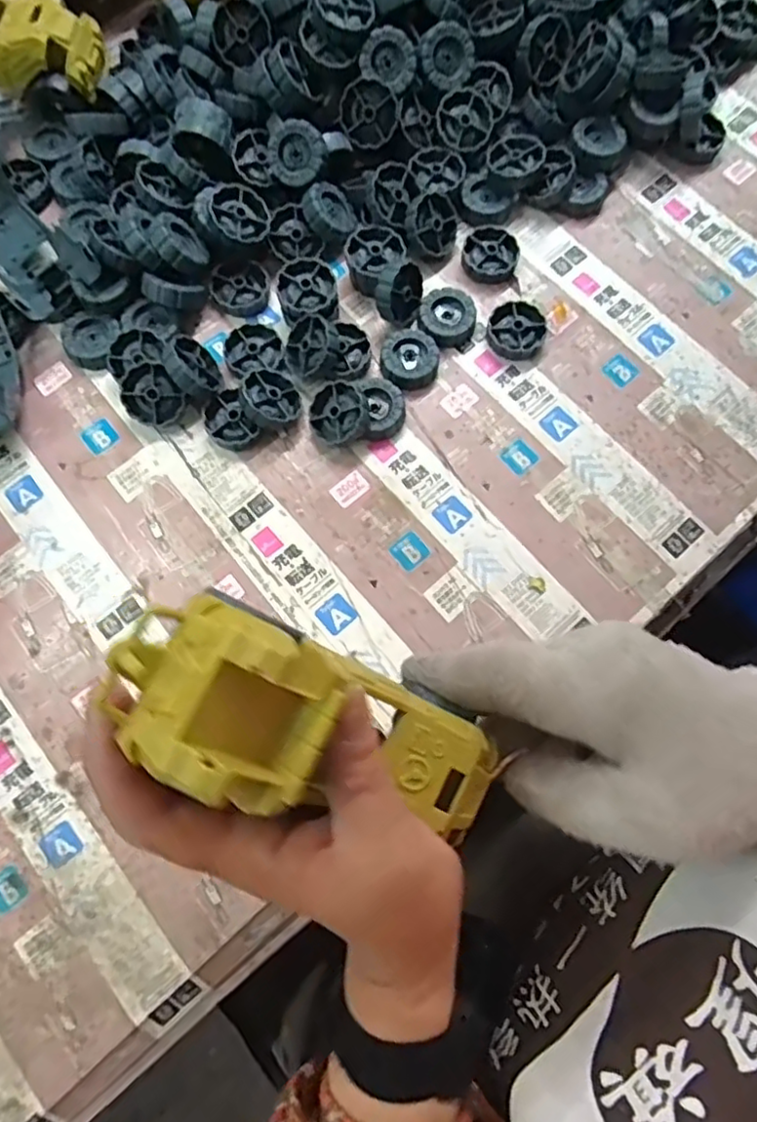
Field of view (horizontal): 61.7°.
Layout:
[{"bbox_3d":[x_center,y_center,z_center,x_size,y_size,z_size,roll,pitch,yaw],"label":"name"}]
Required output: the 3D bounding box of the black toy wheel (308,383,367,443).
[{"bbox_3d":[-0.024,-0.092,0.396,0.039,0.010,0.039,-1,88,25],"label":"black toy wheel"}]

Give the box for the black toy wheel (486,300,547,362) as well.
[{"bbox_3d":[0.092,-0.153,0.420,0.038,0.010,0.039,0,76,0],"label":"black toy wheel"}]

